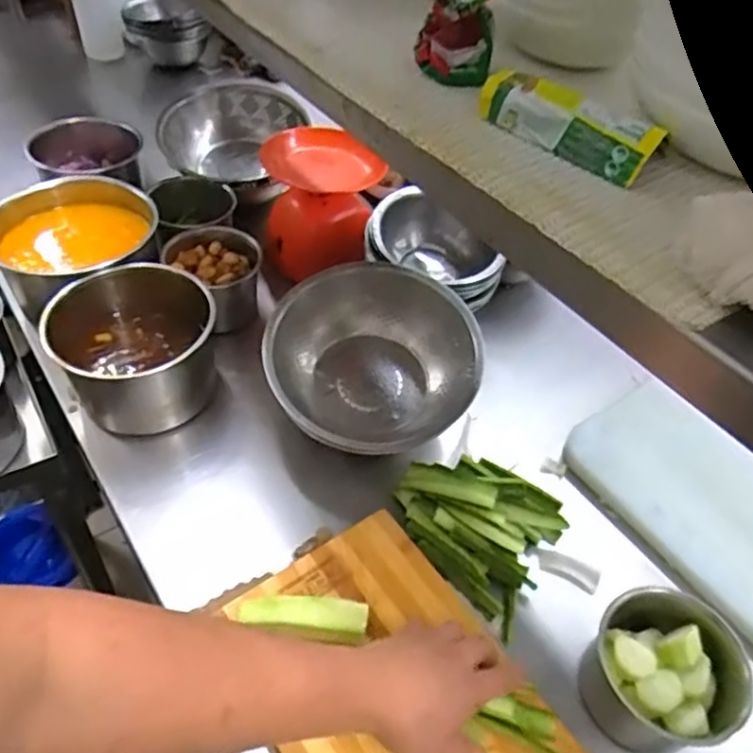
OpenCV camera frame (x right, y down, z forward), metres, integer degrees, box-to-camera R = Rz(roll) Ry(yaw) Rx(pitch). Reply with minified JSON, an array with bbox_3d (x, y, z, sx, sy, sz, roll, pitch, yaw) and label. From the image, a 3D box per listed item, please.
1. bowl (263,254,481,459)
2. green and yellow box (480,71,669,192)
[{"bbox_3d":[-0.004,-0.015,0.725,0.226,0.117,0.200,-9,49,-13],"label":"bowl"},{"bbox_3d":[0.118,-0.157,0.402,0.109,0.031,0.028,34,53,23],"label":"green and yellow box"}]

